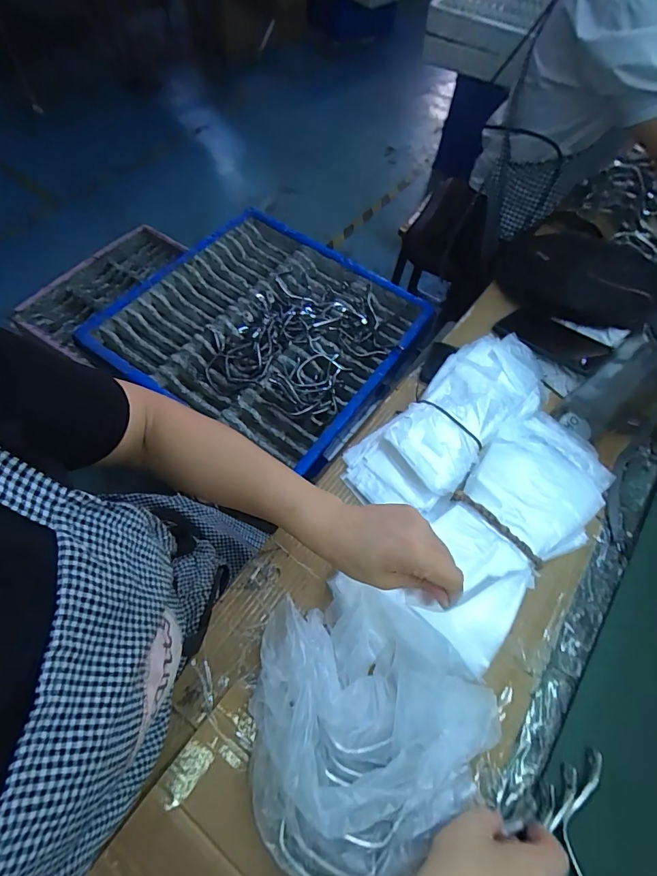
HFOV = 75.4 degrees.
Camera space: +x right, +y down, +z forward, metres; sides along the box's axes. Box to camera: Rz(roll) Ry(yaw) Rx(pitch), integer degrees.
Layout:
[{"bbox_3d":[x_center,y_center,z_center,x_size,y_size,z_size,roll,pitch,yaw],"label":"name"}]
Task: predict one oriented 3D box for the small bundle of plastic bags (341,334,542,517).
[{"bbox_3d":[0.159,-0.024,0.549,0.299,0.066,0.129,-36,70,-21],"label":"small bundle of plastic bags"}]

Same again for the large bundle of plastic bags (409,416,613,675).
[{"bbox_3d":[0.214,0.096,0.487,0.143,0.049,0.315,39,66,16],"label":"large bundle of plastic bags"}]

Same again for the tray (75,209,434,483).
[{"bbox_3d":[-0.129,-0.249,0.927,0.561,0.104,0.527,32,64,12],"label":"tray"}]

